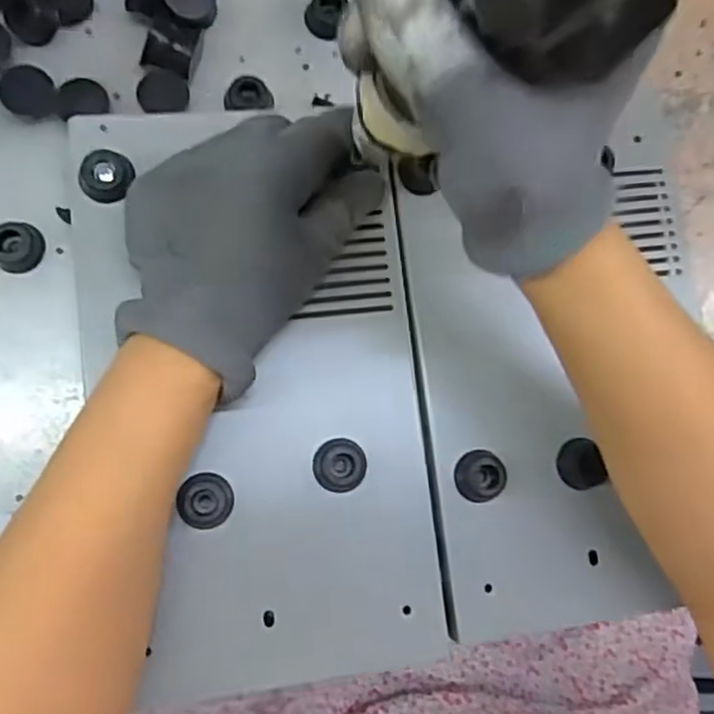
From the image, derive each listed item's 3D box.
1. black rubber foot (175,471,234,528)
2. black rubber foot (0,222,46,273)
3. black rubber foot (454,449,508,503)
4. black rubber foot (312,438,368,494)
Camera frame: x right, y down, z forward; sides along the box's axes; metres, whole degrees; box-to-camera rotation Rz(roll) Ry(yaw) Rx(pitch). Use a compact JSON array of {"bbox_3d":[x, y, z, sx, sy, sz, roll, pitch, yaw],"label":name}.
[{"bbox_3d":[-0.067,0.065,0.325,0.023,0.007,0.024,-13,86,-10],"label":"black rubber foot"},{"bbox_3d":[-0.160,-0.052,0.341,0.022,0.013,0.022,1,84,-9],"label":"black rubber foot"},{"bbox_3d":[0.059,0.057,0.346,0.023,0.009,0.024,1,84,-9],"label":"black rubber foot"},{"bbox_3d":[-0.008,0.050,0.334,0.024,0.009,0.024,1,84,-9],"label":"black rubber foot"}]

